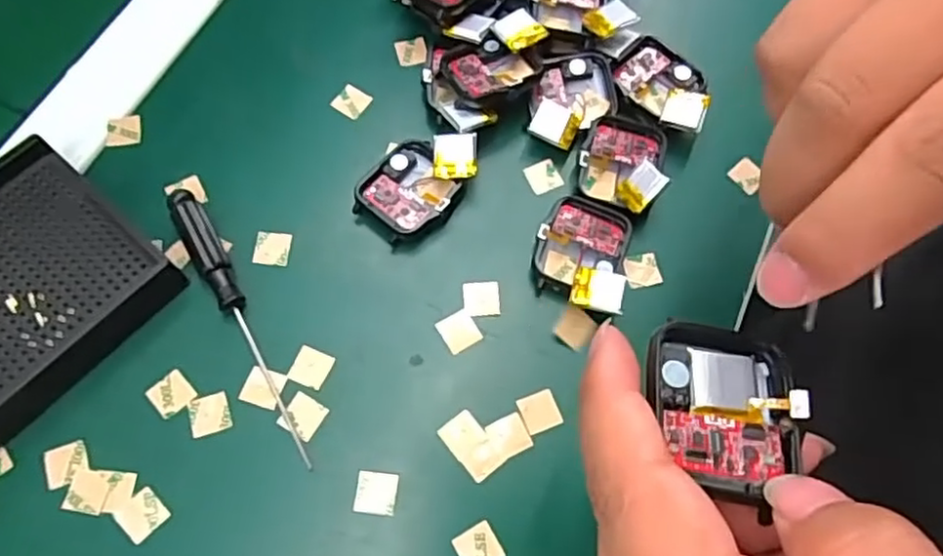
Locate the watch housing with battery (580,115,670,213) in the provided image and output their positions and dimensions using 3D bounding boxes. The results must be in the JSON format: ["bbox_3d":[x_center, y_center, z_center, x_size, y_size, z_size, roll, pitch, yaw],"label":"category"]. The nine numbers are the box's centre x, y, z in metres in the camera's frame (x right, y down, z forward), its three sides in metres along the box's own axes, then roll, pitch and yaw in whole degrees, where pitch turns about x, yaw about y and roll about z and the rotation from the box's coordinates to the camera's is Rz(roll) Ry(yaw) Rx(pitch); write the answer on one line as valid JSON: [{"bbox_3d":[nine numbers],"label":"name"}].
[{"bbox_3d":[0.070,-0.054,0.313,0.037,0.022,0.045,13,68,3],"label":"watch housing with battery"}]

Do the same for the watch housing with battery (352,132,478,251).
[{"bbox_3d":[-0.024,-0.043,0.307,0.039,0.018,0.057,38,71,13],"label":"watch housing with battery"}]

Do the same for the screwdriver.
[{"bbox_3d":[-0.095,0.016,0.283,0.013,0.014,0.129,-30,72,-13],"label":"screwdriver"}]

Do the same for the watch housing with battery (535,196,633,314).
[{"bbox_3d":[0.049,-0.011,0.298,0.039,0.017,0.052,14,68,4],"label":"watch housing with battery"}]

